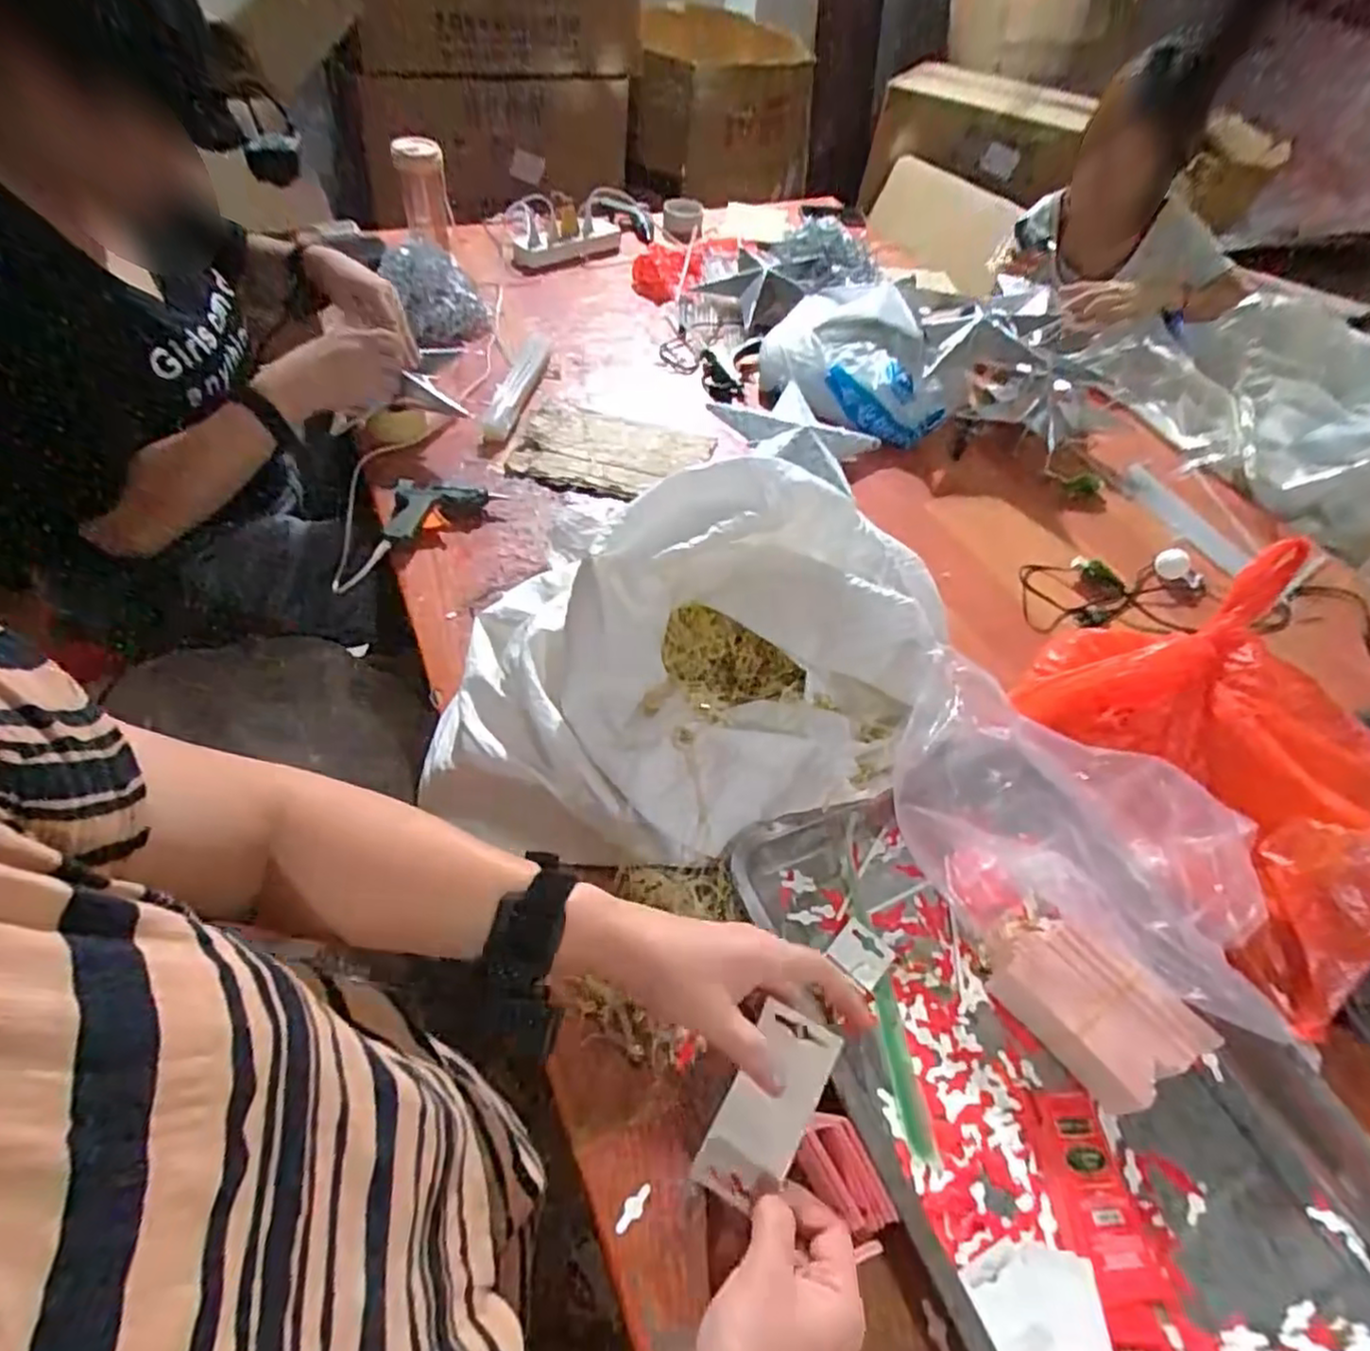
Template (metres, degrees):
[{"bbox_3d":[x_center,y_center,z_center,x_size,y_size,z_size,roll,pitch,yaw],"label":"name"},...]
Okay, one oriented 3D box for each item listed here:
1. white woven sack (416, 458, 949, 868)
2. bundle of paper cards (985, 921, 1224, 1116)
[{"bbox_3d":[0.002,-0.019,0.608,0.410,0.245,0.270,6,52,-2],"label":"white woven sack"},{"bbox_3d":[0.321,0.262,0.559,0.094,0.051,0.146,-32,62,-28],"label":"bundle of paper cards"}]

